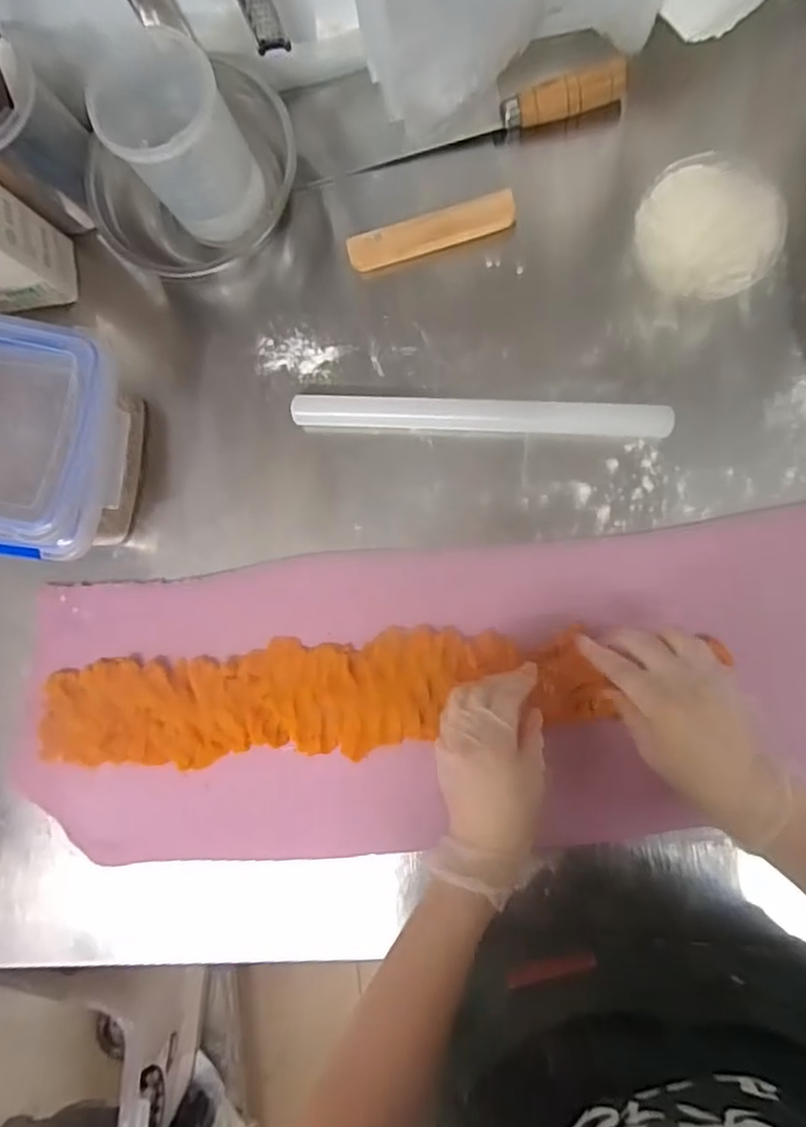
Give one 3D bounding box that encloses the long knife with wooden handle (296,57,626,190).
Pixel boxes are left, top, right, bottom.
[{"bbox_3d":[0.050,-0.384,0.583,0.285,0.026,0.025,-7,90,20],"label":"long knife with wooden handle"}]

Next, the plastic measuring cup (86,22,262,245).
[{"bbox_3d":[-0.185,-0.353,0.543,0.091,0.136,0.102,-45,83,4],"label":"plastic measuring cup"}]

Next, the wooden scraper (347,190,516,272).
[{"bbox_3d":[0.024,-0.294,0.572,0.146,0.010,0.034,-15,86,7],"label":"wooden scraper"}]

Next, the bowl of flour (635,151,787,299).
[{"bbox_3d":[0.241,-0.261,0.522,0.100,0.046,0.106,0,88,8],"label":"bowl of flour"}]

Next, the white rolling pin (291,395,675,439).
[{"bbox_3d":[0.064,-0.132,0.571,0.322,0.026,0.031,4,91,7],"label":"white rolling pin"}]

